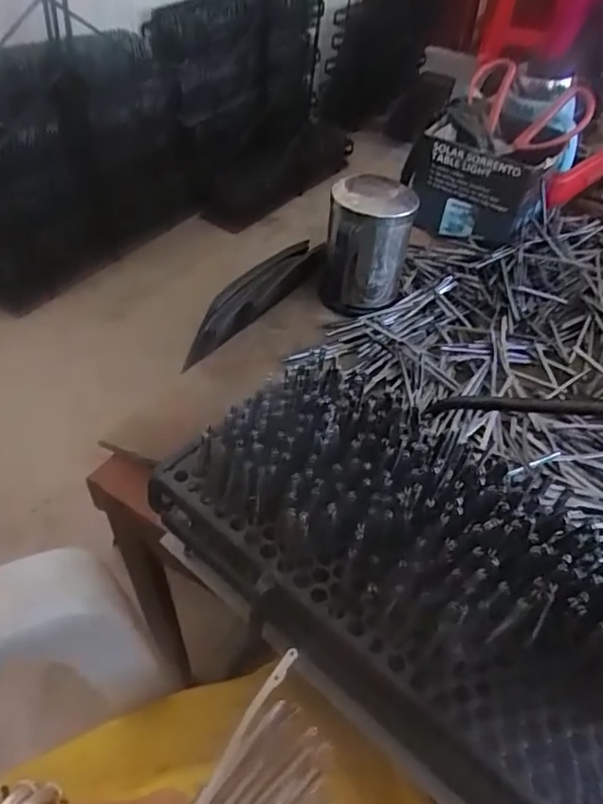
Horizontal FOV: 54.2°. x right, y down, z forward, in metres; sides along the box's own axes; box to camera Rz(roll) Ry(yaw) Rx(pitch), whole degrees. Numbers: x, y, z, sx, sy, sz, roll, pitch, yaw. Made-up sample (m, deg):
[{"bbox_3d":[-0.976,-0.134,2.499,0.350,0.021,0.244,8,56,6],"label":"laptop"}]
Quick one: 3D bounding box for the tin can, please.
[{"bbox_3d":[0.060,-0.142,0.541,0.082,0.109,0.069,-2,45,-6],"label":"tin can"}]

